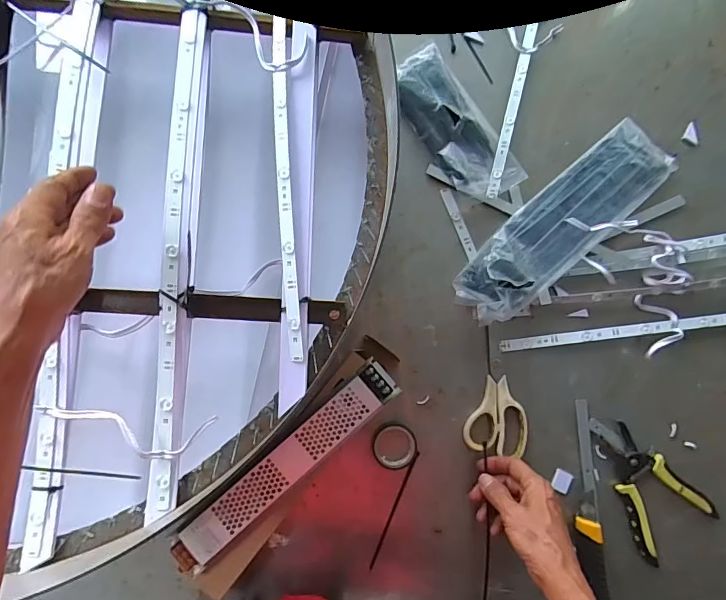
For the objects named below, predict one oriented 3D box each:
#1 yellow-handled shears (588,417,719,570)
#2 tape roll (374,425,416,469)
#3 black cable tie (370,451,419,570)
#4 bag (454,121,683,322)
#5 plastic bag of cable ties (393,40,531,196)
[{"bbox_3d":[0.343,0.223,0.551,0.107,0.012,0.174,-37,87,-4],"label":"yellow-handled shears"},{"bbox_3d":[0.038,0.177,0.538,0.053,0.021,0.053,0,85,-2],"label":"tape roll"},{"bbox_3d":[0.037,0.255,0.540,0.009,0.009,0.147,24,85,1],"label":"black cable tie"},{"bbox_3d":[0.257,-0.101,0.560,0.335,0.044,0.097,-40,87,-5],"label":"bag"},{"bbox_3d":[0.117,-0.226,0.574,0.088,0.027,0.210,-34,87,-4],"label":"plastic bag of cable ties"}]

